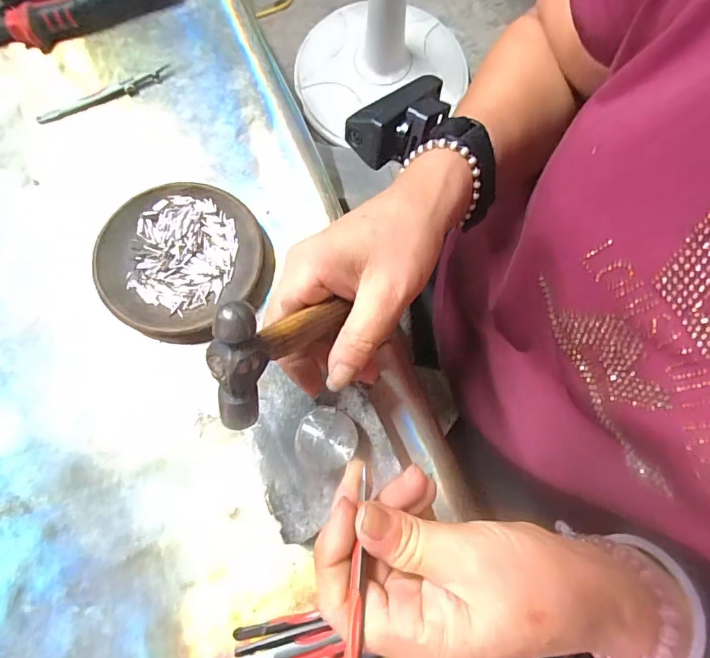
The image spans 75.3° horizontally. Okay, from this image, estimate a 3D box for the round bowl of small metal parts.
[{"bbox_3d":[-0.122,-0.050,0.328,0.112,0.017,0.114,0,76,-1],"label":"round bowl of small metal parts"}]

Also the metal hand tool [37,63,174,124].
[{"bbox_3d":[-0.194,-0.182,0.359,0.107,0.004,0.013,-26,78,-7],"label":"metal hand tool"}]

